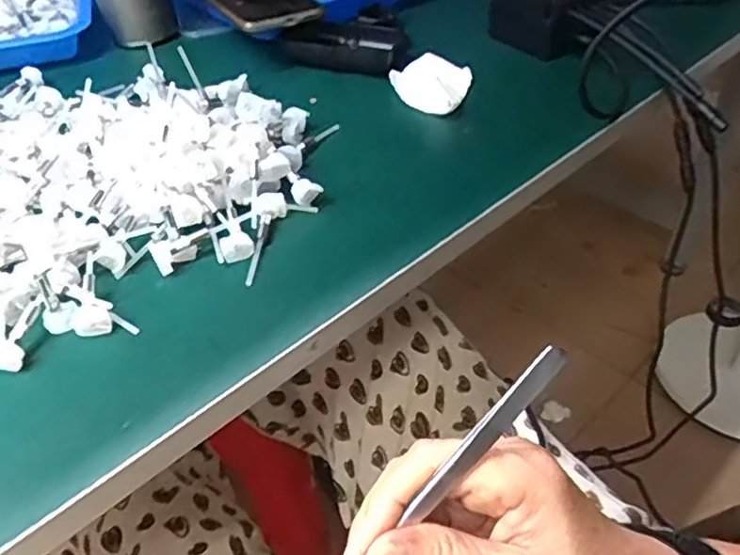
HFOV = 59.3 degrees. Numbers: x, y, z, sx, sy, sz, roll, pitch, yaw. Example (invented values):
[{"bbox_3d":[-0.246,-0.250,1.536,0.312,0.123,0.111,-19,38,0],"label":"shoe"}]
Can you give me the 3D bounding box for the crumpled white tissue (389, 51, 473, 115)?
[{"bbox_3d":[0.050,-0.154,0.521,0.065,0.016,0.067,23,48,25],"label":"crumpled white tissue"}]

